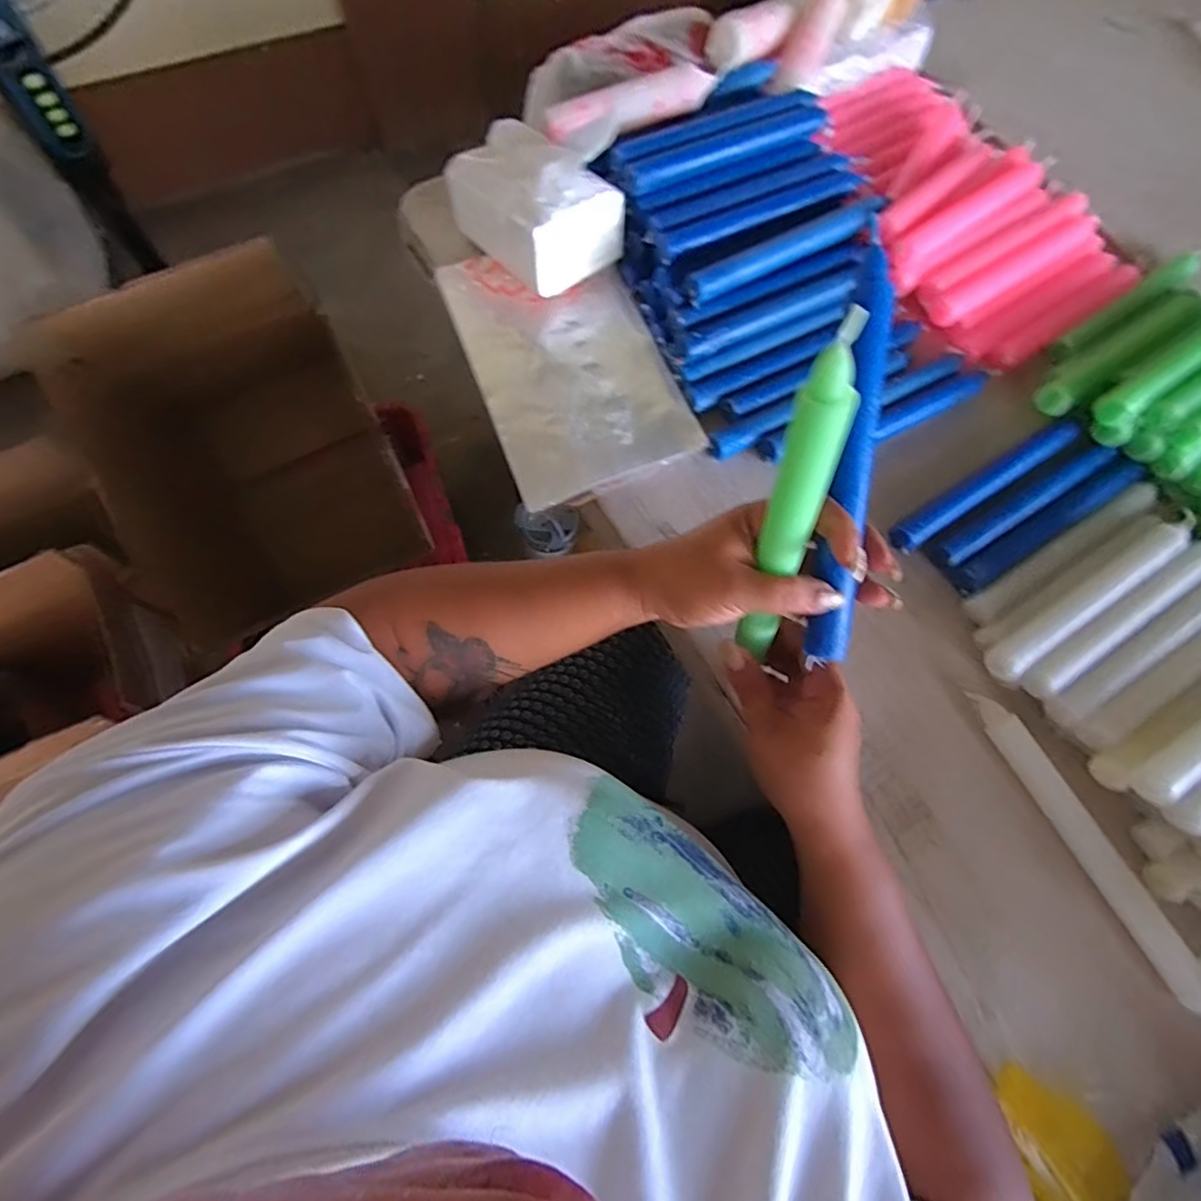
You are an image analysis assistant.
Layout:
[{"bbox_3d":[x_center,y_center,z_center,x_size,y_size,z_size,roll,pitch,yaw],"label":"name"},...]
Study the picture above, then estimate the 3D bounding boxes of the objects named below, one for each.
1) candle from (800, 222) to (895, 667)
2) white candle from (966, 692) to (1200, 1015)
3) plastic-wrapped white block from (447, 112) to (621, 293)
[{"bbox_3d":[0.131,-0.073,0.301,0.020,0.014,0.215,2,103,-2],"label":"candle"},{"bbox_3d":[0.314,0.151,0.367,0.024,0.024,0.203,-25,73,-11],"label":"white candle"},{"bbox_3d":[-0.060,-0.338,0.490,0.143,0.070,0.090,41,74,11],"label":"plastic-wrapped white block"}]

